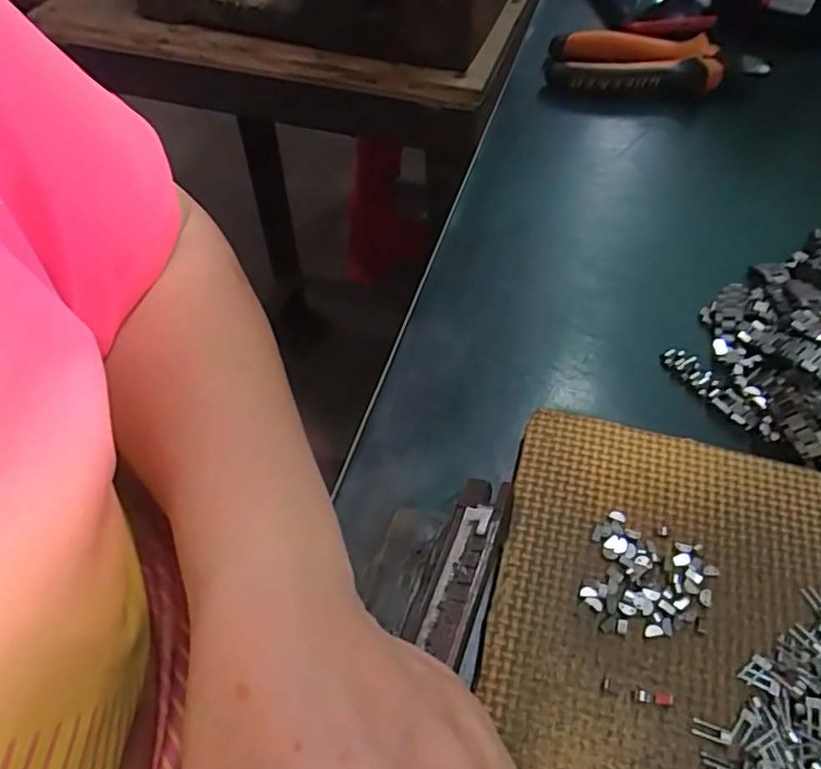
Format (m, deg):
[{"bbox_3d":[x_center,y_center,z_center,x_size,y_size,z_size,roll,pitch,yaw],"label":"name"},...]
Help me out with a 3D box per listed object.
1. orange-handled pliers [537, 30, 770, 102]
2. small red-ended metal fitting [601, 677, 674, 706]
[{"bbox_3d":[0.174,-0.232,0.456,0.146,0.024,0.057,8,55,6],"label":"orange-handled pliers"},{"bbox_3d":[0.079,0.107,0.219,0.023,0.004,0.006,12,55,10],"label":"small red-ended metal fitting"}]

